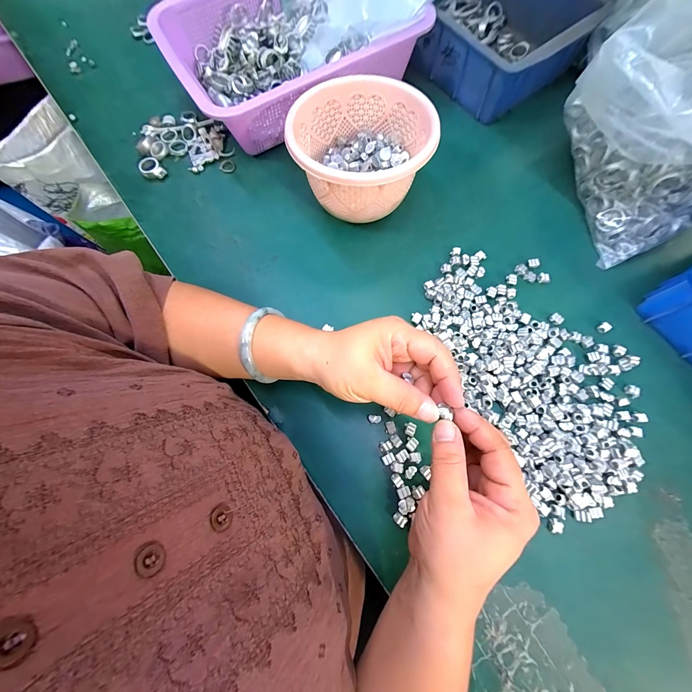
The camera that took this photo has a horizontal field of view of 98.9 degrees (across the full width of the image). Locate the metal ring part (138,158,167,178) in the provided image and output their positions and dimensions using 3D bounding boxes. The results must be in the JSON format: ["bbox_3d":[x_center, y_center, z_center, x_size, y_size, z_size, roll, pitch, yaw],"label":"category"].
[{"bbox_3d":[-0.252,-0.229,0.385,0.024,0.014,0.029,-44,77,-10],"label":"metal ring part"}]

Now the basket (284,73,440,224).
[{"bbox_3d":[0.018,-0.204,0.331,0.141,0.097,0.141,0,75,2],"label":"basket"}]

